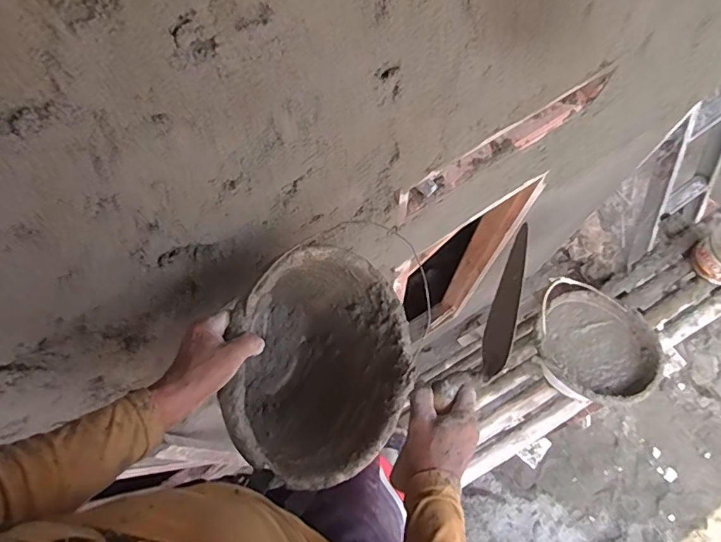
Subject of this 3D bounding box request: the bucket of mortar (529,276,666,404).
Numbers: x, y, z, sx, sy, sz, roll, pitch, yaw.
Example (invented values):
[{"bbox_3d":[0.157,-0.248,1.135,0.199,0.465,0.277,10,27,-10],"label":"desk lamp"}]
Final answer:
[{"bbox_3d":[0.546,0.187,1.213,0.290,0.144,0.243,29,75,10],"label":"bucket of mortar"}]

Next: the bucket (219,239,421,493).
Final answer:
[{"bbox_3d":[-0.089,0.119,0.679,0.274,0.201,0.284,12,80,-40],"label":"bucket"}]

